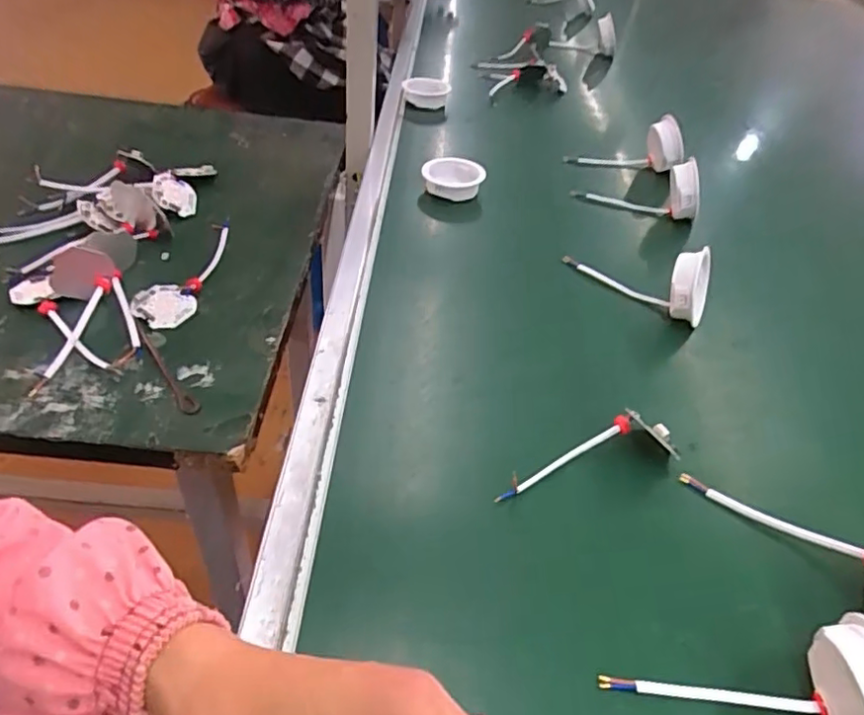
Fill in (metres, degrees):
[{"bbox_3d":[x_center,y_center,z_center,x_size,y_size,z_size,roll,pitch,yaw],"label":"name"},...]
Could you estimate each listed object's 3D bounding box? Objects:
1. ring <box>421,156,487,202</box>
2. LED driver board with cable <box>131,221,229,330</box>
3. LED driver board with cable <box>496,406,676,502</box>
[{"bbox_3d":[0.026,-0.213,0.718,0.065,0.028,0.060,3,46,-3],"label":"ring"},{"bbox_3d":[-0.230,-0.085,0.588,0.046,0.017,0.159,12,46,6],"label":"LED driver board with cable"},{"bbox_3d":[0.108,0.063,0.431,0.141,0.035,0.041,-9,48,-14],"label":"LED driver board with cable"}]

